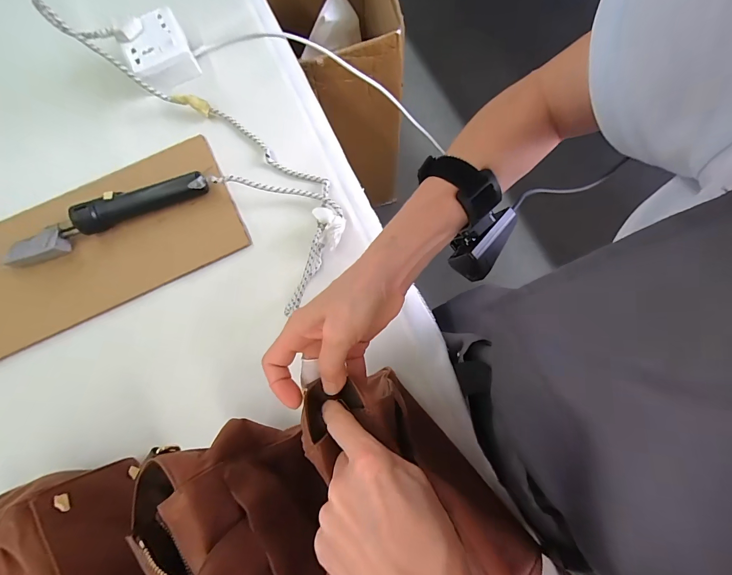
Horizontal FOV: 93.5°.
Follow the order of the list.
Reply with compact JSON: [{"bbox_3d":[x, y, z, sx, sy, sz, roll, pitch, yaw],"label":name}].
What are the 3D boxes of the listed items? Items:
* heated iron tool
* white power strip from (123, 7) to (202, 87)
[{"bbox_3d":[-0.332,-0.092,0.444,0.261,0.035,0.034,-25,76,-3],"label":"heated iron tool"},{"bbox_3d":[-0.299,-0.342,0.500,0.087,0.042,0.093,-28,84,-1],"label":"white power strip"}]

